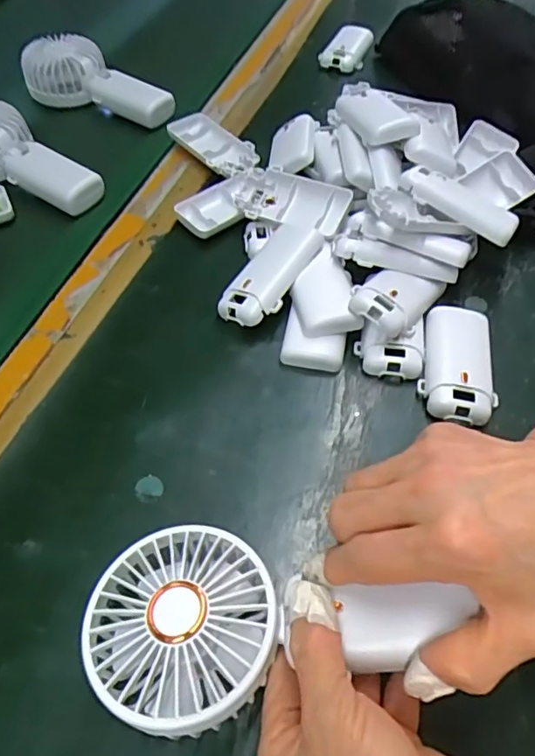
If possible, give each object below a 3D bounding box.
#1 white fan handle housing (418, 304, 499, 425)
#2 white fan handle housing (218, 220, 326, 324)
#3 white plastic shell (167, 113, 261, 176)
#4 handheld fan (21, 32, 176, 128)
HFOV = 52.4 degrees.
[{"bbox_3d":[0.133,-0.012,0.375,0.048,0.018,0.097,12,55,8],"label":"white fan handle housing"},{"bbox_3d":[0.002,-0.078,0.411,0.049,0.035,0.094,26,58,17],"label":"white fan handle housing"},{"bbox_3d":[-0.050,-0.222,0.520,0.047,0.013,0.104,-35,62,-23],"label":"white plastic shell"},{"bbox_3d":[-0.180,-0.327,0.600,0.181,0.043,0.079,20,57,13],"label":"handheld fan"}]

